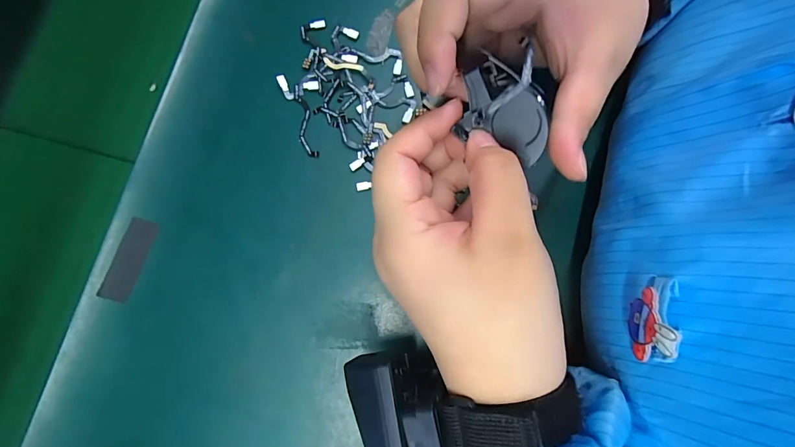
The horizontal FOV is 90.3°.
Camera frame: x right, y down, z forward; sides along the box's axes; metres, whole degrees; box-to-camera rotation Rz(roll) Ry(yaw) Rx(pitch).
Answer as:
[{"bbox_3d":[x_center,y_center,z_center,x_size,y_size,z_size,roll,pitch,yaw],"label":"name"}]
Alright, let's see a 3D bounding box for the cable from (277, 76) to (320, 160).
[{"bbox_3d":[-0.066,-0.075,0.271,0.013,0.006,0.062,-22,80,0],"label":"cable"}]

